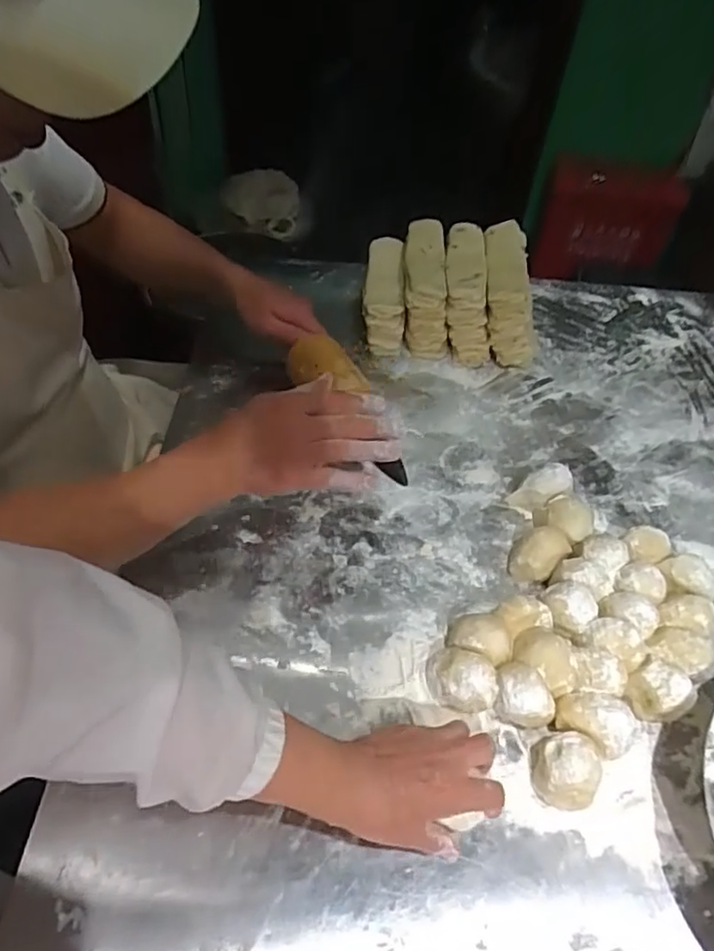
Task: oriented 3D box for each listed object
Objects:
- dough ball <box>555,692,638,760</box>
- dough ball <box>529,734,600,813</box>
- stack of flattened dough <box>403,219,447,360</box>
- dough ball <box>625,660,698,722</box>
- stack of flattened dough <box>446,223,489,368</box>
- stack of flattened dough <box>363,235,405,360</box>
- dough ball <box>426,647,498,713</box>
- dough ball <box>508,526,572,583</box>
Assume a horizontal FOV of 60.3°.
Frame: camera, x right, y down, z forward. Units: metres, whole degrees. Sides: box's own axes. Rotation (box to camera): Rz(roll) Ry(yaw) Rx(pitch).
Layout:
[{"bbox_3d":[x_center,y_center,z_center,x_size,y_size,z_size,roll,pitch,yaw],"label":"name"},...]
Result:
[{"bbox_3d":[0.208,0.221,0.543,0.052,0.045,0.064,-33,62,-26],"label":"dough ball"},{"bbox_3d":[0.175,0.247,0.516,0.042,0.053,0.051,9,52,2],"label":"dough ball"},{"bbox_3d":[0.094,-0.265,0.871,0.063,0.095,0.194,3,52,-3],"label":"stack of flattened dough"},{"bbox_3d":[0.273,0.200,0.561,0.049,0.048,0.050,-25,59,-22],"label":"dough ball"},{"bbox_3d":[0.153,-0.258,0.871,0.068,0.091,0.209,6,52,0],"label":"stack of flattened dough"},{"bbox_3d":[0.037,-0.257,0.875,0.053,0.071,0.173,4,52,-2],"label":"stack of flattened dough"},{"bbox_3d":[0.094,0.185,0.559,0.058,0.047,0.046,13,53,5],"label":"dough ball"},{"bbox_3d":[0.189,0.084,0.644,0.046,0.046,0.058,39,59,23],"label":"dough ball"}]

